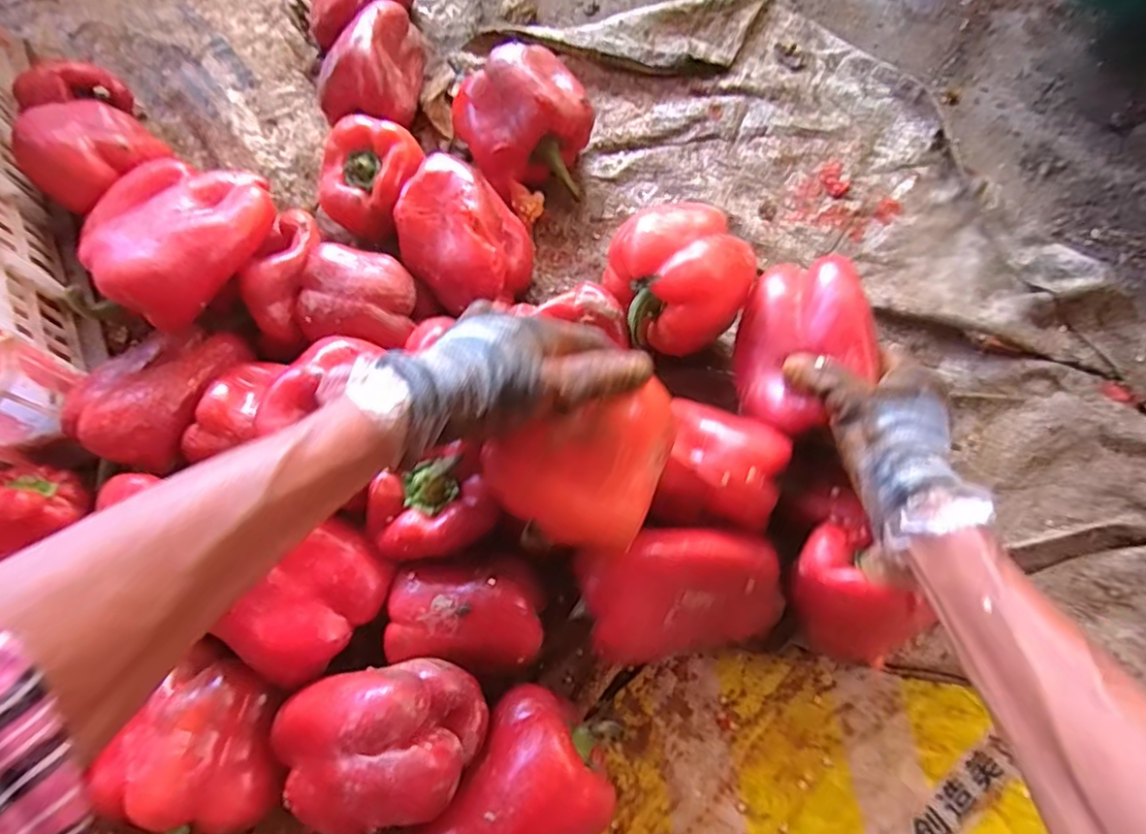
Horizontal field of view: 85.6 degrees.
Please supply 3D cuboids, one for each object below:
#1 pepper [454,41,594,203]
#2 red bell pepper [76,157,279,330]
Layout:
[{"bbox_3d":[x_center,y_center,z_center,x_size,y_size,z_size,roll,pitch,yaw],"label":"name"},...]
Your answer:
[{"bbox_3d":[-0.038,-0.245,0.527,0.101,0.083,0.100,0,69,1],"label":"pepper"},{"bbox_3d":[-0.274,-0.129,0.442,0.079,0.055,0.133,25,73,9],"label":"red bell pepper"}]

